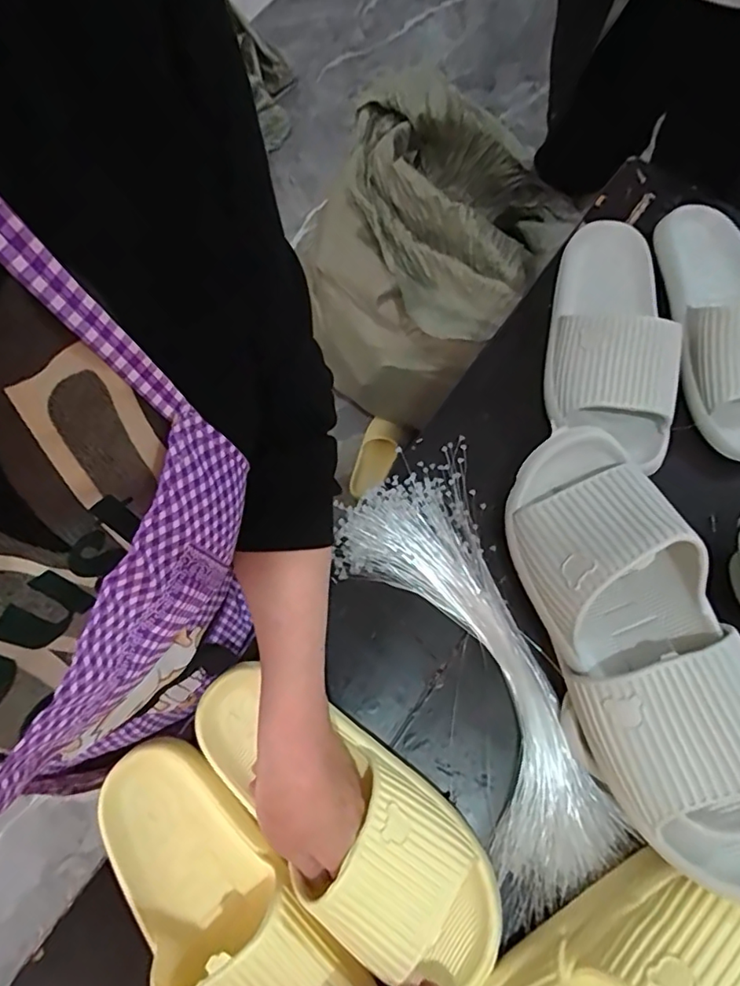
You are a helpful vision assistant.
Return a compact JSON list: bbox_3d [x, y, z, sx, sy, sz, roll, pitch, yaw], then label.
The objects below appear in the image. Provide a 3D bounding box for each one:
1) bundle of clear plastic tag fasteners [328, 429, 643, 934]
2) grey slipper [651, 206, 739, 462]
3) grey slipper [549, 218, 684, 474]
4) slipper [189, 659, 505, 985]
[{"bbox_3d":[0.076,0.138,0.432,0.127,0.021,0.336,-19,75,-6],"label":"bundle of clear plastic tag fasteners"},{"bbox_3d":[0.325,-0.163,0.495,0.109,0.060,0.259,-7,74,-2],"label":"grey slipper"},{"bbox_3d":[0.216,-0.153,0.493,0.095,0.061,0.251,4,74,1],"label":"grey slipper"},{"bbox_3d":[-0.020,0.223,0.380,0.260,0.070,0.098,35,76,16],"label":"slipper"}]

